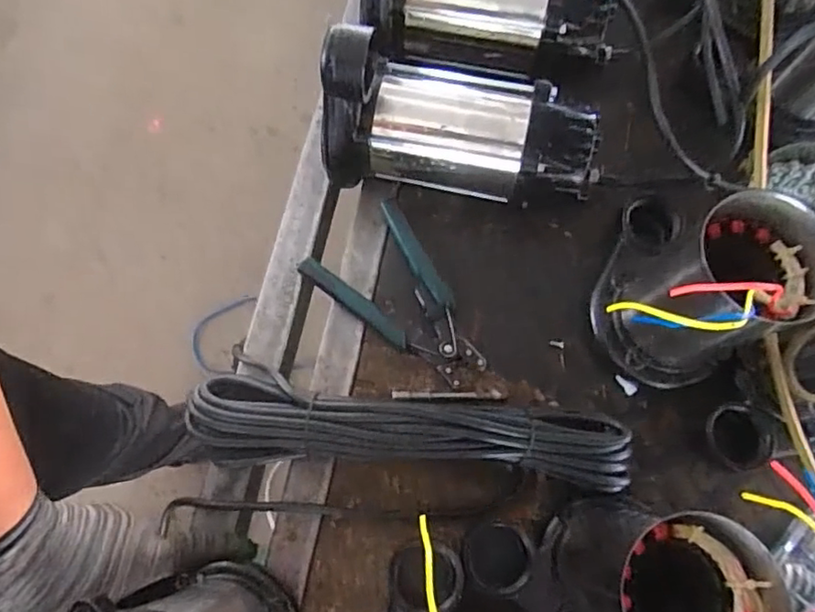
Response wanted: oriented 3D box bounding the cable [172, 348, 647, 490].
[{"bbox_3d":[-0.002,0.105,0.478,0.352,0.049,0.081,9,73,0],"label":"cable"}]

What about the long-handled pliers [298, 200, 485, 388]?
[{"bbox_3d":[0.001,-0.007,0.536,0.103,0.014,0.173,-43,79,-14],"label":"long-handled pliers"}]

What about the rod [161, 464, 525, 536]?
[{"bbox_3d":[-0.050,0.162,0.473,0.293,0.021,0.034,-4,73,-4],"label":"rod"}]

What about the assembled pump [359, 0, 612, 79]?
[{"bbox_3d":[0.078,-0.302,0.555,0.235,0.134,0.096,5,73,-1],"label":"assembled pump"}]

